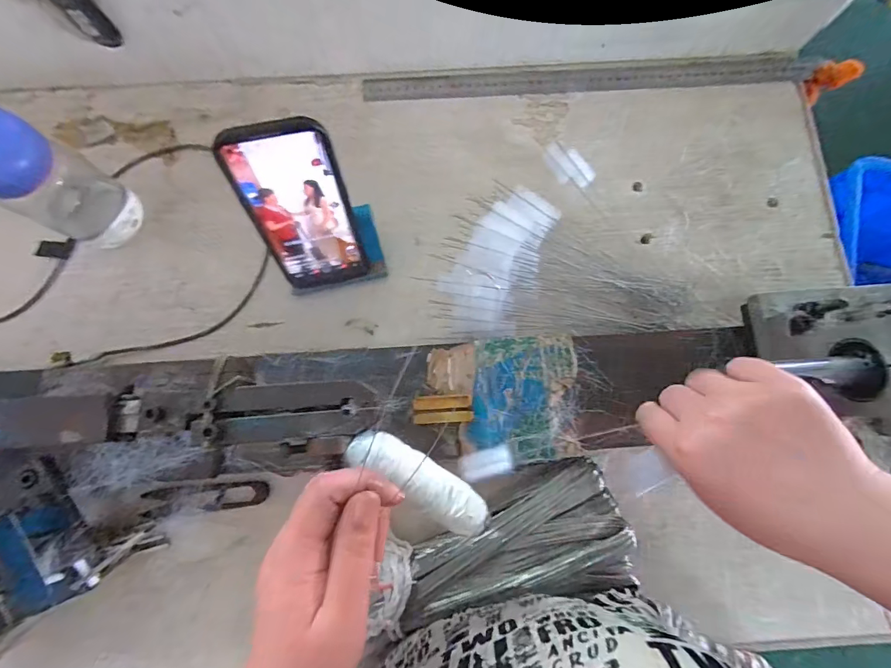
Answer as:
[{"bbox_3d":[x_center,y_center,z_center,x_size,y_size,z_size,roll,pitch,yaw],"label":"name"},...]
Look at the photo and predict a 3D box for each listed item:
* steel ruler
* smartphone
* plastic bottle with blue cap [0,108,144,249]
[{"bbox_3d":[0.164,-0.293,0.486,0.507,0.006,0.034,-3,77,-1],"label":"steel ruler"},{"bbox_3d":[-0.120,-0.099,0.359,0.077,0.167,0.013,-6,58,-1],"label":"smartphone"},{"bbox_3d":[-0.356,-0.135,0.379,0.054,0.150,0.072,32,81,5],"label":"plastic bottle with blue cap"}]

